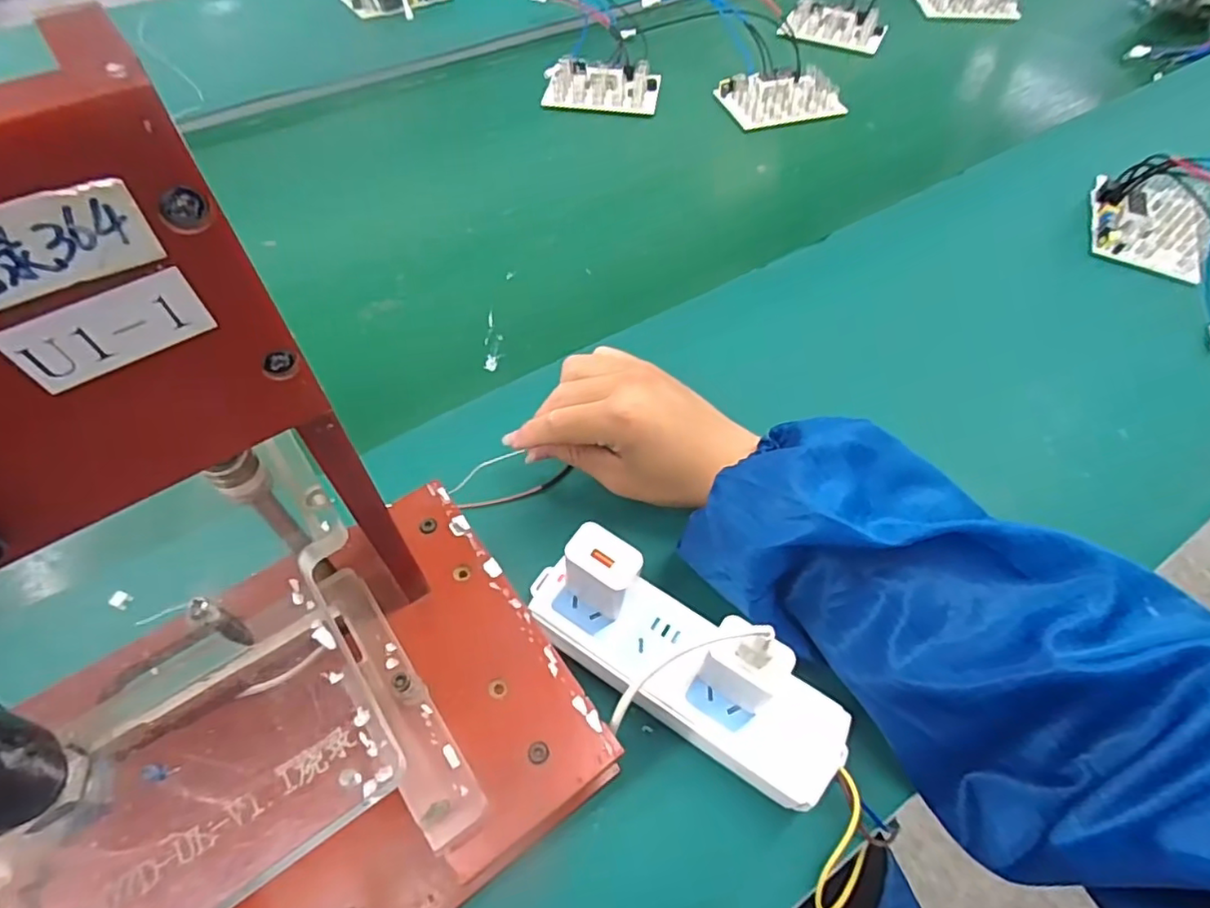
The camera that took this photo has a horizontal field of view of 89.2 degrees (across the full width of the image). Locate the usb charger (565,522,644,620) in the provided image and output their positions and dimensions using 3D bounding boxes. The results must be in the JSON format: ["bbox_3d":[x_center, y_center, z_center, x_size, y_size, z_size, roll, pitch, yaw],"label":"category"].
[{"bbox_3d":[-0.002,0.062,0.318,0.036,0.053,0.024,29,60,15],"label":"usb charger"}]

